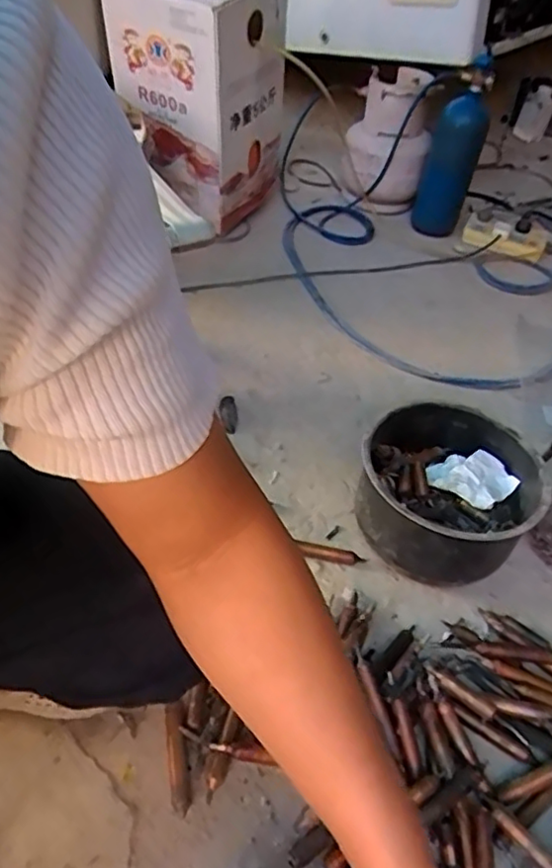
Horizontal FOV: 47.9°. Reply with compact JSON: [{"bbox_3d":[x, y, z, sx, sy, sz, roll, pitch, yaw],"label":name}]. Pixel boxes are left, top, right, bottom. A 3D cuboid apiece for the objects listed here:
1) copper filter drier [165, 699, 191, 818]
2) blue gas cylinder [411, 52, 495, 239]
[{"bbox_3d":[-0.103,0.336,0.647,0.019,0.019,0.104,-5,48,-10],"label":"copper filter drier"},{"bbox_3d":[0.399,-0.632,1.407,0.115,0.349,0.099,18,48,11],"label":"blue gas cylinder"}]

